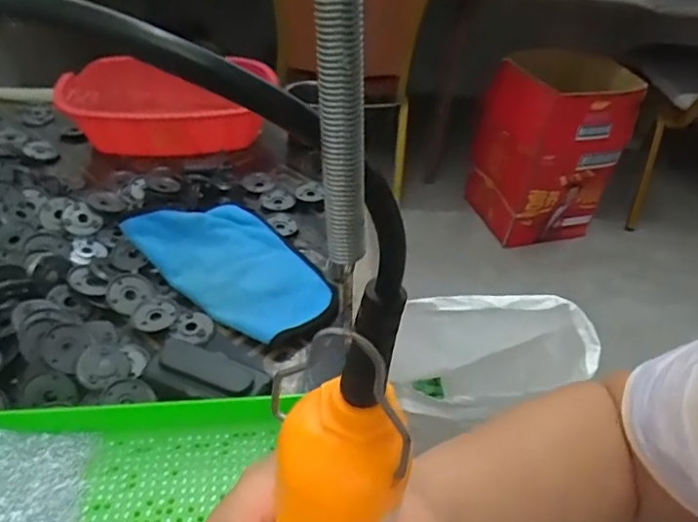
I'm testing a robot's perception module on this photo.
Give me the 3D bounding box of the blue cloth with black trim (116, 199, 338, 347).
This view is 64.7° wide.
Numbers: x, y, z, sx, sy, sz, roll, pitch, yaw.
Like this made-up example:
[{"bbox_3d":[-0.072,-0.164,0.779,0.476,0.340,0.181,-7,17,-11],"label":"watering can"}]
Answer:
[{"bbox_3d":[-0.105,-0.006,0.546,0.209,0.037,0.125,29,45,24],"label":"blue cloth with black trim"}]

